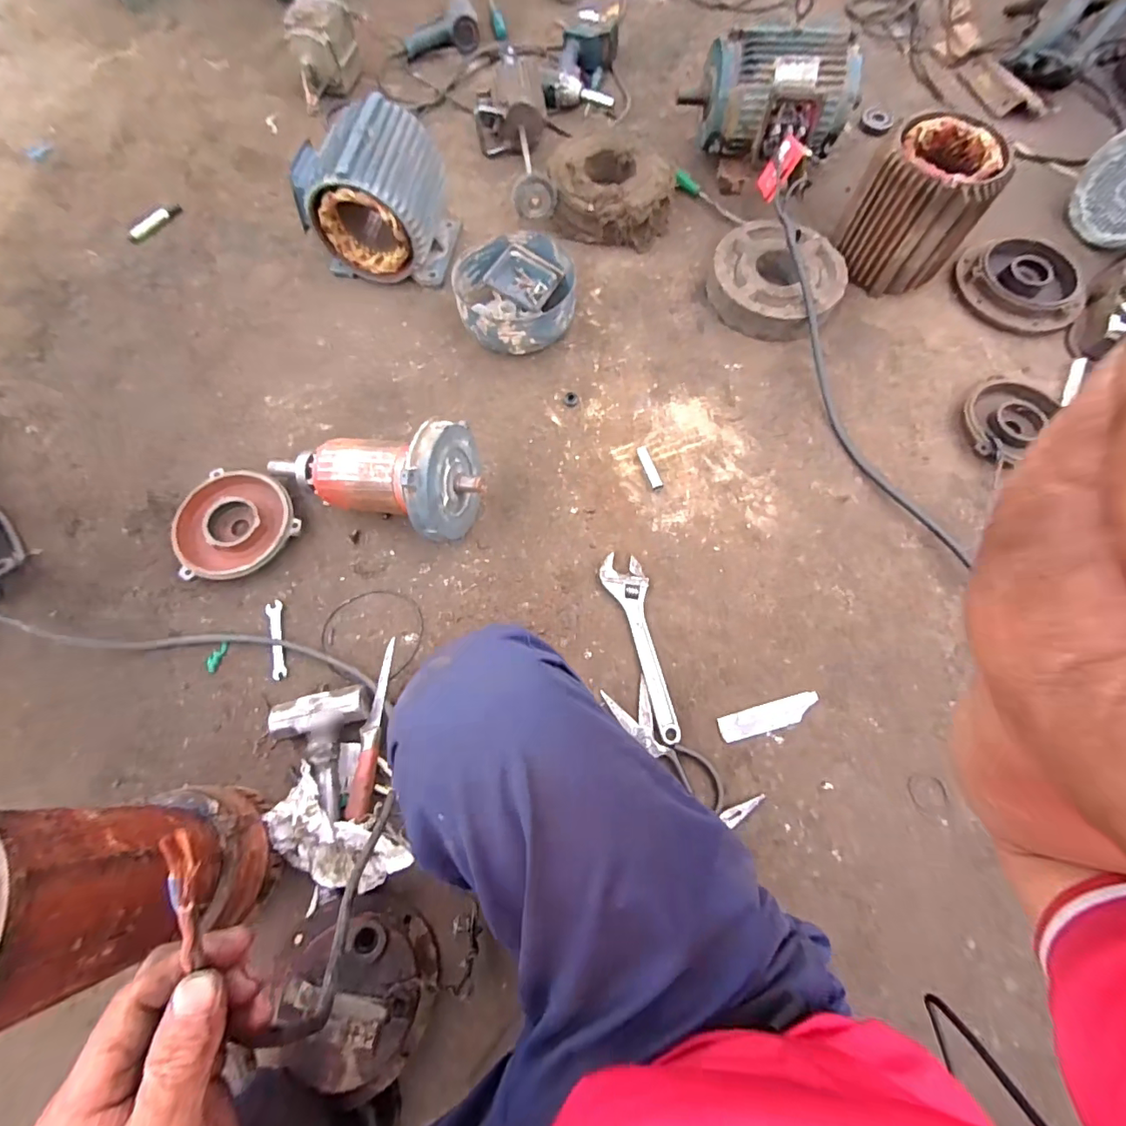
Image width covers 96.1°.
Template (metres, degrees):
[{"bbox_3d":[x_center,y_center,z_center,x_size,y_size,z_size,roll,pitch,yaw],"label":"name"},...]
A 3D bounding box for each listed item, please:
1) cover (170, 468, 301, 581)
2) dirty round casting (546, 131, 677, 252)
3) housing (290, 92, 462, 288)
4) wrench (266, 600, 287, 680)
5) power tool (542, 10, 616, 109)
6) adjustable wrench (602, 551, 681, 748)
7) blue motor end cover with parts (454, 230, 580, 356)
[{"bbox_3d":[-0.535,-0.067,0.817,0.181,0.041,0.174,-36,77,-12],"label":"cover"},{"bbox_3d":[0.101,-0.777,1.042,0.255,0.077,0.237,9,72,1],"label":"dirty round casting"},{"bbox_3d":[-0.346,-0.674,0.932,0.241,0.214,0.206,9,71,2],"label":"housing"},{"bbox_3d":[-0.441,0.118,0.780,0.023,0.004,0.120,-13,73,-6],"label":"wrench"},{"bbox_3d":[0.044,-1.151,1.172,0.157,0.082,0.225,7,71,1],"label":"power tool"},{"bbox_3d":[0.130,0.120,0.774,0.065,0.014,0.291,-18,74,-7],"label":"adjustable wrench"},{"bbox_3d":[-0.084,-0.488,0.937,0.214,0.081,0.227,-8,73,-4],"label":"blue motor end cover with parts"}]

